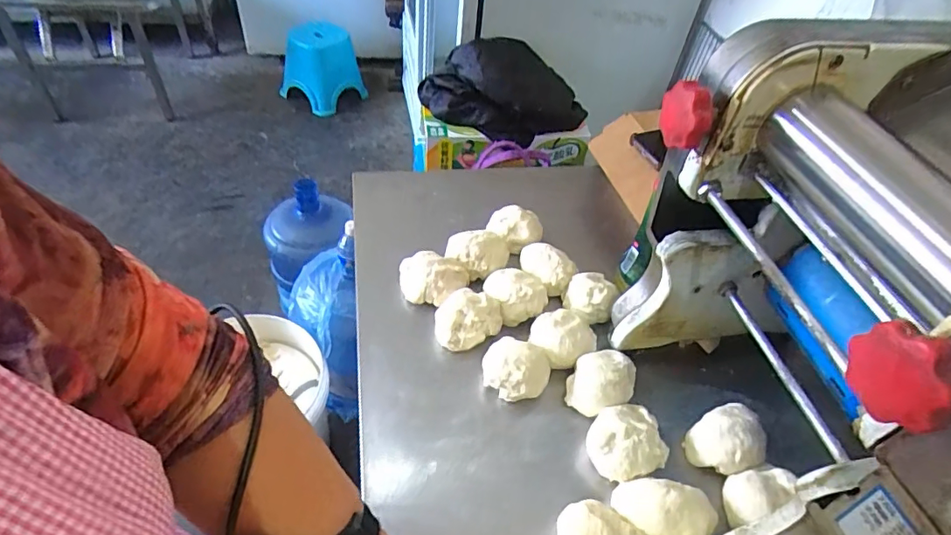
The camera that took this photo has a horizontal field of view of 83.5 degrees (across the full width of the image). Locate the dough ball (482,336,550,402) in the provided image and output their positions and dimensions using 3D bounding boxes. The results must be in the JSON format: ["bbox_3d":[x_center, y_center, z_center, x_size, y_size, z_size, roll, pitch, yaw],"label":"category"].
[{"bbox_3d":[0.041,0.106,0.554,0.069,0.049,0.061,20,48,11],"label":"dough ball"}]

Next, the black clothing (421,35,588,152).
[{"bbox_3d":[0.060,-0.372,1.122,0.342,0.156,0.159,12,47,4],"label":"black clothing"}]

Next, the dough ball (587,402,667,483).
[{"bbox_3d":[0.143,0.170,0.513,0.071,0.038,0.066,4,47,-4],"label":"dough ball"}]

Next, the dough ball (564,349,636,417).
[{"bbox_3d":[0.131,0.120,0.555,0.062,0.043,0.077,27,50,17],"label":"dough ball"}]

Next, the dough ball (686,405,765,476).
[{"bbox_3d":[0.248,0.167,0.516,0.076,0.037,0.058,-20,53,-24],"label":"dough ball"}]

